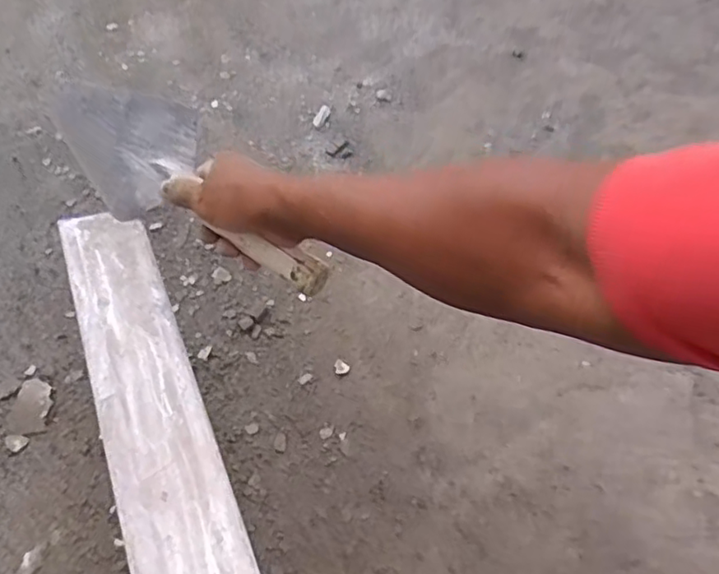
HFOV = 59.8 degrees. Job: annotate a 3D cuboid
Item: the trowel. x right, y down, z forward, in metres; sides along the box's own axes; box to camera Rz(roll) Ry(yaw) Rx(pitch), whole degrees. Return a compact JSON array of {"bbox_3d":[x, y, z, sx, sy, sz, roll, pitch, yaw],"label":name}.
[{"bbox_3d":[-0.164,-0.099,0.587,0.352,0.068,0.110,36,61,24],"label":"trowel"}]

